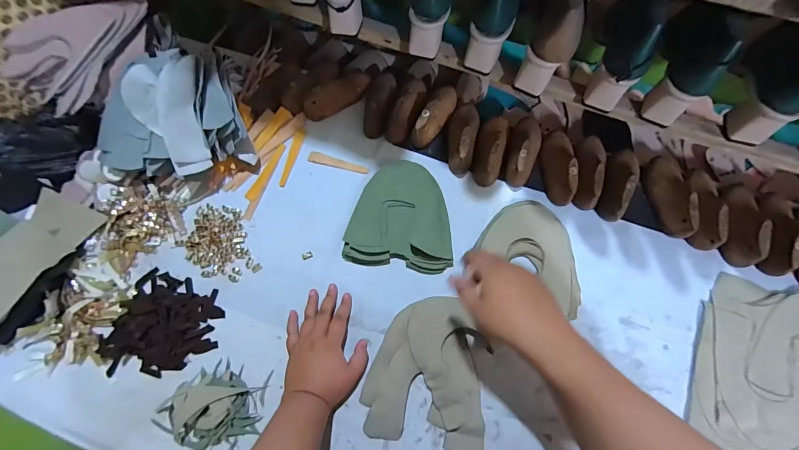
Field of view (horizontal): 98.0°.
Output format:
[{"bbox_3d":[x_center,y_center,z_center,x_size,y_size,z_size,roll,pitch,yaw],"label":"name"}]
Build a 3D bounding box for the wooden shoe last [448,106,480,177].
[{"bbox_3d":[0.111,-0.161,0.597,0.046,0.052,0.136,10,72,5],"label":"wooden shoe last"}]

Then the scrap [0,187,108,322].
[{"bbox_3d":[-0.617,0.069,0.552,0.128,0.032,0.268,31,73,-1],"label":"scrap"}]

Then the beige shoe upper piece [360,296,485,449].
[{"bbox_3d":[0.032,0.209,0.497,0.159,0.019,0.198,-2,72,1],"label":"beige shoe upper piece"}]

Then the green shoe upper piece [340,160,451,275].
[{"bbox_3d":[0.004,-0.017,0.567,0.163,0.028,0.172,6,72,4],"label":"green shoe upper piece"}]

